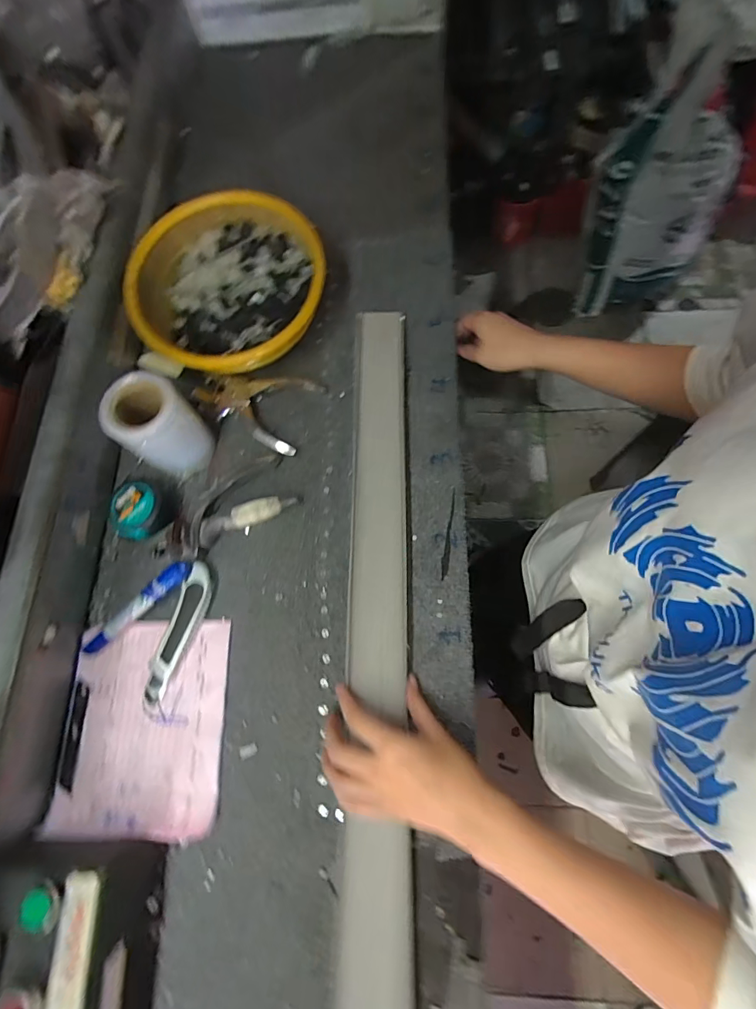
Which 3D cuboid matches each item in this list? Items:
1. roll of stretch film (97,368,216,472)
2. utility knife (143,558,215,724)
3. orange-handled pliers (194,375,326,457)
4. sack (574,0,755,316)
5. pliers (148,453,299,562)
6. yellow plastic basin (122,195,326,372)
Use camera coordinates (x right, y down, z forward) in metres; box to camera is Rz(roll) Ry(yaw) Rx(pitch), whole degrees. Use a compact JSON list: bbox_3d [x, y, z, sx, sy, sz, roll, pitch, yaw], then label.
[{"bbox_3d":[-0.241,-0.085,0.488,0.080,0.105,0.072,-44,75,-11],"label":"roll of stretch film"},{"bbox_3d":[-0.210,0.139,0.458,0.032,0.013,0.155,14,73,7],"label":"utility knife"},{"bbox_3d":[-0.162,-0.129,0.550,0.164,0.018,0.099,20,74,8],"label":"orange-handled pliers"},{"bbox_3d":[0.847,-0.948,1.267,0.368,0.813,0.178,0,52,2],"label":"sack"},{"bbox_3d":[-0.177,0.008,0.493,0.166,0.025,0.068,-30,73,-7],"label":"pliers"},{"bbox_3d":[-0.183,-0.267,0.553,0.231,0.095,0.223,-1,72,2],"label":"yellow plastic basin"}]

